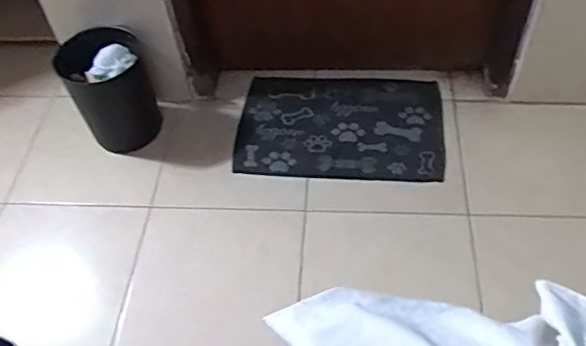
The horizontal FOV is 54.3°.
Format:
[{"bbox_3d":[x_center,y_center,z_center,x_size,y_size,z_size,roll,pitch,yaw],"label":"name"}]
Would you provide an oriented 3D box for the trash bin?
[{"bbox_3d":[-0.488,-0.219,1.553,0.197,0.335,0.201,-26,55,-14],"label":"trash bin"}]

